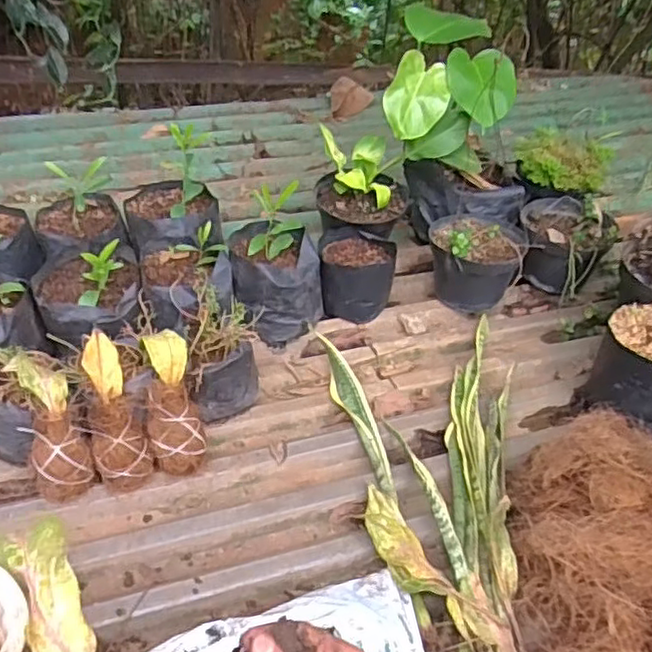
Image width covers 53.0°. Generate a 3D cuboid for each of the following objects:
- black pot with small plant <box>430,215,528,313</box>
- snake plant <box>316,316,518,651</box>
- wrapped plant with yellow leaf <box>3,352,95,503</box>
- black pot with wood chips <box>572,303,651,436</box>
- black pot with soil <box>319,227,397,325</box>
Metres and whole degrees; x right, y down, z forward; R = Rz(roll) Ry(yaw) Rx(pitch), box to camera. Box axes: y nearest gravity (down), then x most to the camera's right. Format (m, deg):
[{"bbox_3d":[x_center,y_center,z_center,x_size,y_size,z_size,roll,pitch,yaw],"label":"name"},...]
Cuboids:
[{"bbox_3d":[0.270,-0.124,1.208,0.171,0.137,0.181,3,43,-2],"label":"black pot with small plant"},{"bbox_3d":[0.163,0.242,0.857,0.277,0.072,0.704,0,43,-5],"label":"snake plant"},{"bbox_3d":[-0.362,0.131,0.860,0.073,0.198,0.070,-15,3,-20],"label":"wrapped plant with yellow leaf"},{"bbox_3d":[0.480,0.082,0.984,0.149,0.164,0.157,4,44,-4],"label":"black pot with wood chips"},{"bbox_3d":[0.053,-0.100,1.174,0.127,0.113,0.130,3,43,-2],"label":"black pot with soil"}]

